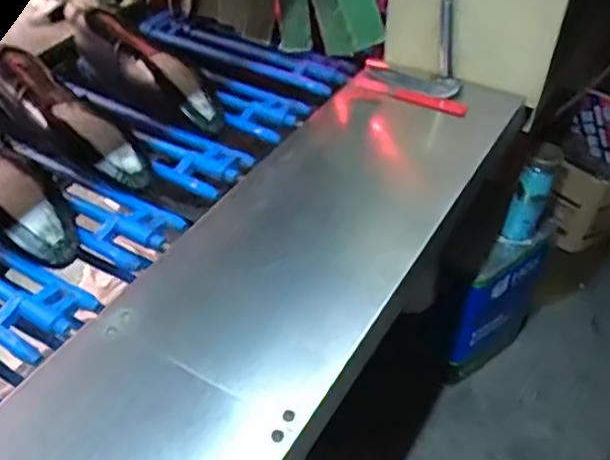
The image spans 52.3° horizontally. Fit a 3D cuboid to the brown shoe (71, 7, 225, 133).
[{"bbox_3d":[-0.231,-0.235,0.920,0.275,0.105,0.072,28,52,25],"label":"brown shoe"}]

